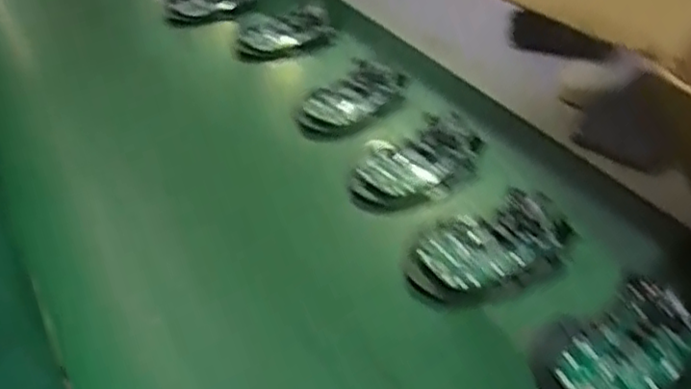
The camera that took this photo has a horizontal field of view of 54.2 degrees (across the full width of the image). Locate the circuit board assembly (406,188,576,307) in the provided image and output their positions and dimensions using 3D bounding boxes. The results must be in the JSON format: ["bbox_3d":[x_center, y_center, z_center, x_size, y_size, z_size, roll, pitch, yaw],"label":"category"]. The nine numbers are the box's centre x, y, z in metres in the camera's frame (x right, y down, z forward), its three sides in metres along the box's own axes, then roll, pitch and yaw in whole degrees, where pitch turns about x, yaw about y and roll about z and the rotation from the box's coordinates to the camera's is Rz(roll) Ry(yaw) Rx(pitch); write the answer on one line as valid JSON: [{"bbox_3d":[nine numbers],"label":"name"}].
[{"bbox_3d":[0.095,0.031,0.432,0.112,0.020,0.067,-14,41,-19],"label":"circuit board assembly"}]

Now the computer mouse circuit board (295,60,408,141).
[{"bbox_3d":[0.007,-0.084,0.583,0.053,0.019,0.107,32,48,33],"label":"computer mouse circuit board"}]

